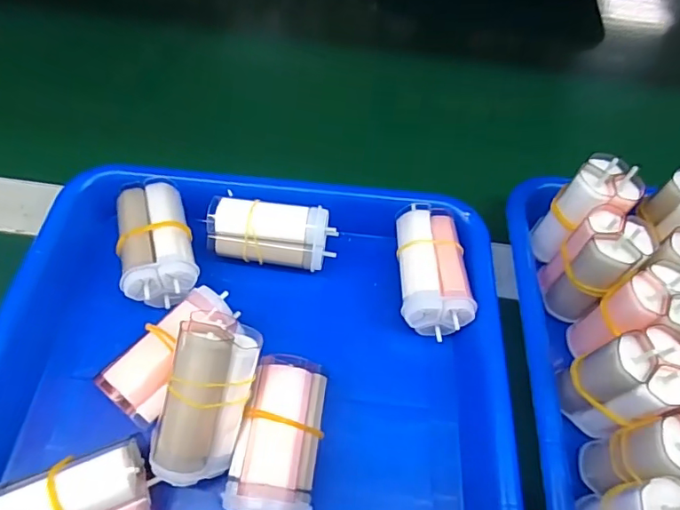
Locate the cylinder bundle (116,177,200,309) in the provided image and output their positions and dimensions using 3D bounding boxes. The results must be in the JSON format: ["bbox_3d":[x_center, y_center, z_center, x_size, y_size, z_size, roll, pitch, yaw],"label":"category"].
[{"bbox_3d":[-0.100,-0.008,0.269,0.036,0.024,0.072,-13,59,-13],"label":"cylinder bundle"}]

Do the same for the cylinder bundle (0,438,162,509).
[{"bbox_3d":[-0.111,0.104,0.202,0.064,0.036,0.030,-20,61,-16],"label":"cylinder bundle"}]

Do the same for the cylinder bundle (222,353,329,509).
[{"bbox_3d":[-0.026,0.083,0.223,0.034,0.039,0.070,10,57,2],"label":"cylinder bundle"}]

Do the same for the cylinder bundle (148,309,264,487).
[{"bbox_3d":[-0.057,0.063,0.219,0.034,0.037,0.069,14,91,5],"label":"cylinder bundle"}]

